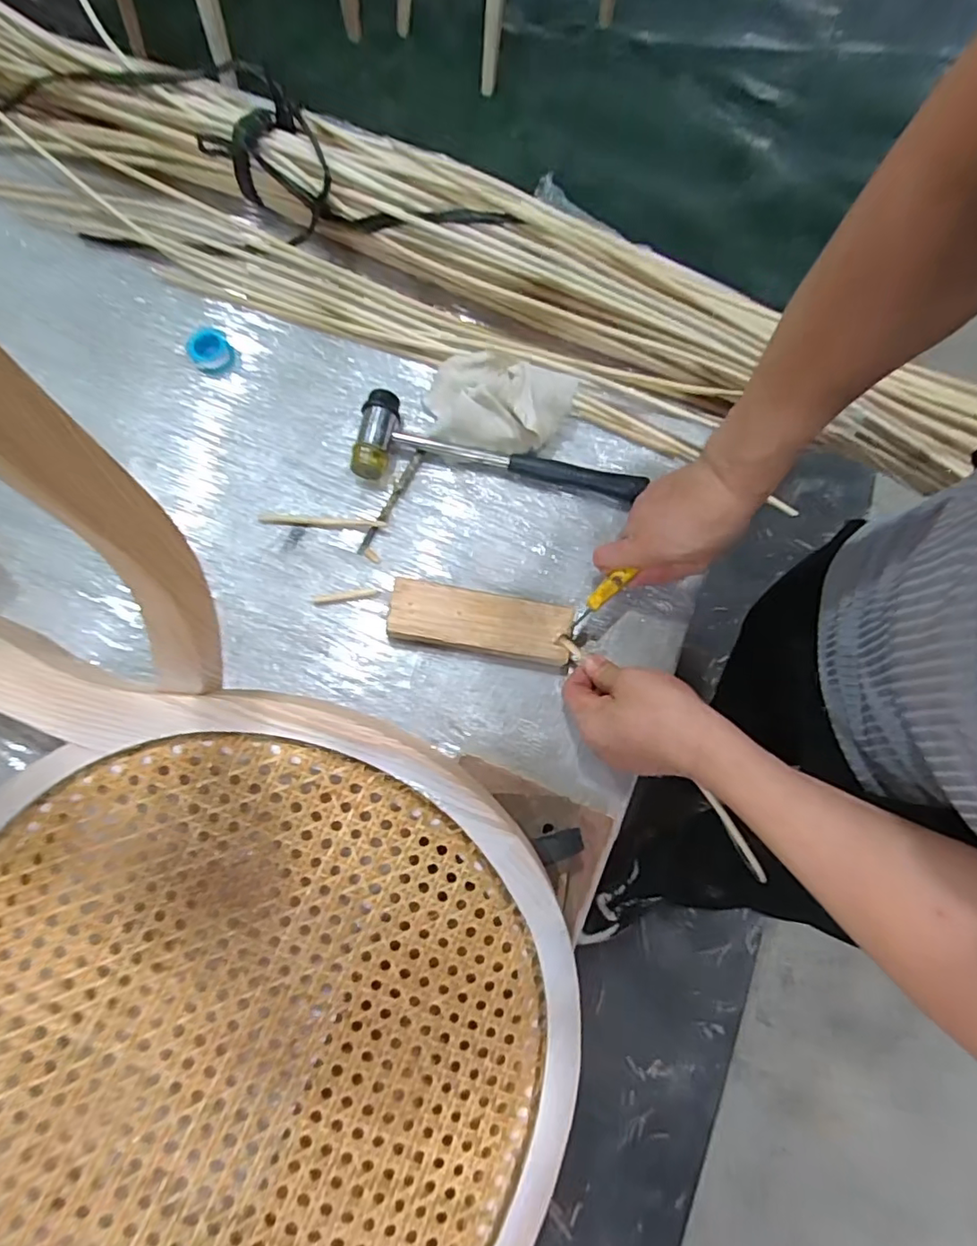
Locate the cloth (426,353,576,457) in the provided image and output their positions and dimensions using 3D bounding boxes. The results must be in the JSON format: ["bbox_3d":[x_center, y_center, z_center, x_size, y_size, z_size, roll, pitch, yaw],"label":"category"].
[{"bbox_3d":[0.010,-0.213,0.561,0.136,0.052,0.096,11,75,1],"label":"cloth"}]

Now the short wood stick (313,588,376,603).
[{"bbox_3d":[-0.132,-0.025,0.526,0.057,0.004,0.008,-8,75,-4],"label":"short wood stick"}]

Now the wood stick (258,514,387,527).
[{"bbox_3d":[-0.157,-0.097,0.546,0.117,0.004,0.010,2,75,-1],"label":"wood stick"}]

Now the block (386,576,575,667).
[{"bbox_3d":[-0.006,-0.001,0.513,0.157,0.028,0.053,9,75,1],"label":"block"}]

